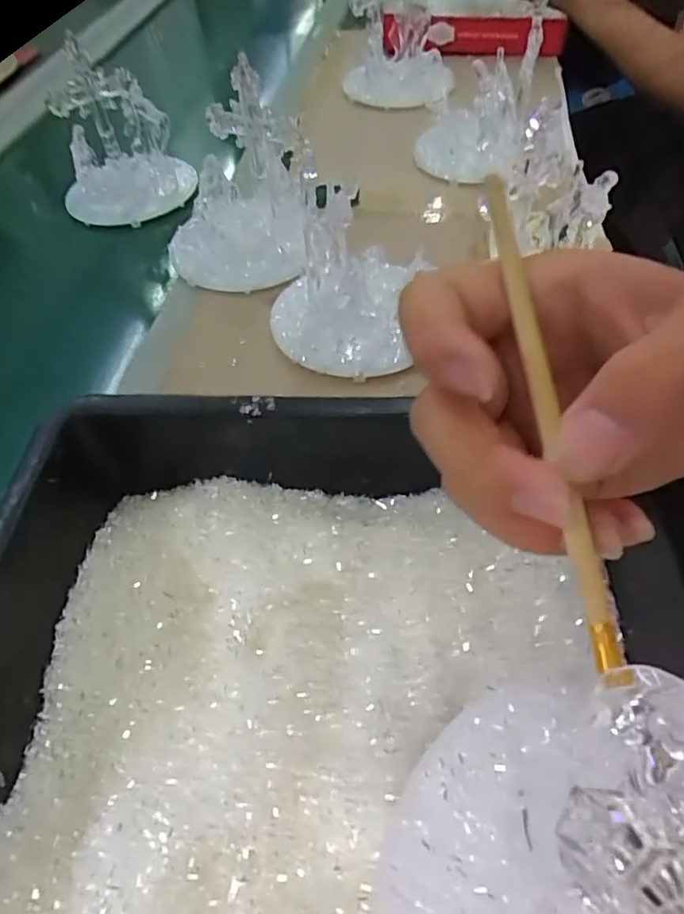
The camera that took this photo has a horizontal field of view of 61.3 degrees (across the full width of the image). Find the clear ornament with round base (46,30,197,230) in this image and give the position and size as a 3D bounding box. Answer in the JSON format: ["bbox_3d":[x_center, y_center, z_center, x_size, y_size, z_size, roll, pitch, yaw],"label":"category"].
[{"bbox_3d":[-0.214,-0.298,0.542,0.118,0.121,0.102,-19,52,-9],"label":"clear ornament with round base"}]

